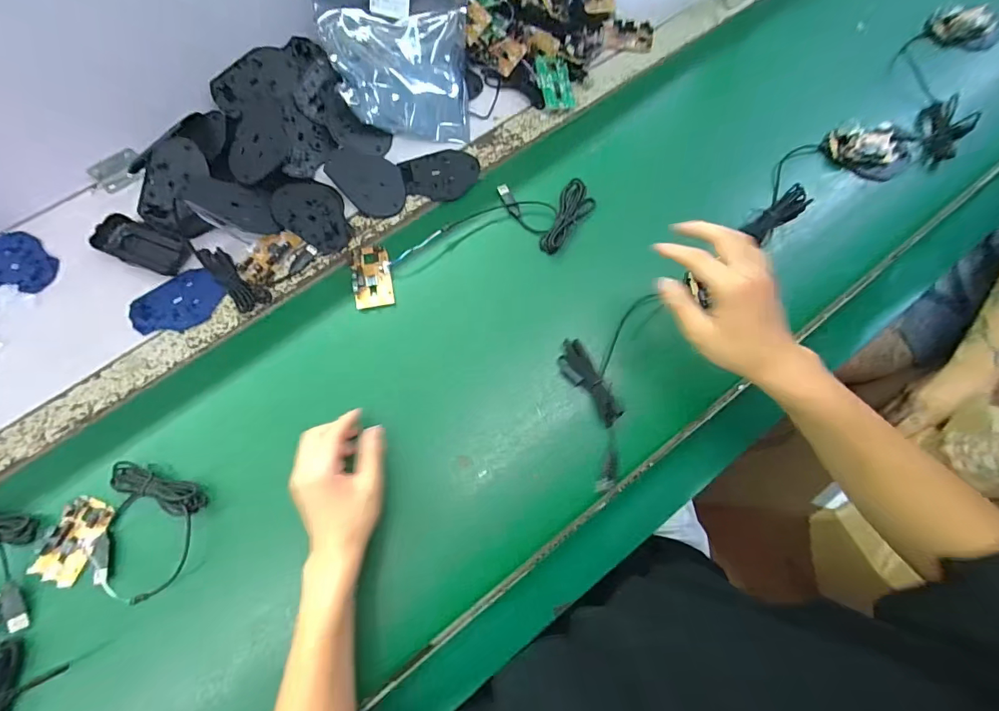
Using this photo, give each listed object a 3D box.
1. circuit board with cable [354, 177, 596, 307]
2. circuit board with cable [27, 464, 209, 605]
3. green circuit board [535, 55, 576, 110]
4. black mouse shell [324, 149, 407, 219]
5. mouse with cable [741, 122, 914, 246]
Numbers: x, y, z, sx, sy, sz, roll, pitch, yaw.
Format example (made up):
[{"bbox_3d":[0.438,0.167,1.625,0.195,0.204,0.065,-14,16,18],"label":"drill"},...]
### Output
[{"bbox_3d":[-0.031,-0.146,0.517,0.313,0.014,0.100,-21,77,-6],"label":"circuit board with cable"},{"bbox_3d":[-0.378,0.178,0.422,0.137,0.019,0.124,16,76,3],"label":"circuit board with cable"},{"bbox_3d":[0.078,-0.381,0.584,0.050,0.013,0.084,-6,80,-19],"label":"green circuit board"},{"bbox_3d":[-0.167,-0.225,0.535,0.071,0.015,0.107,-42,80,-10],"label":"black mouse shell"},{"bbox_3d":[0.434,-0.249,0.558,0.304,0.031,0.093,-27,78,-7],"label":"mouse with cable"}]

